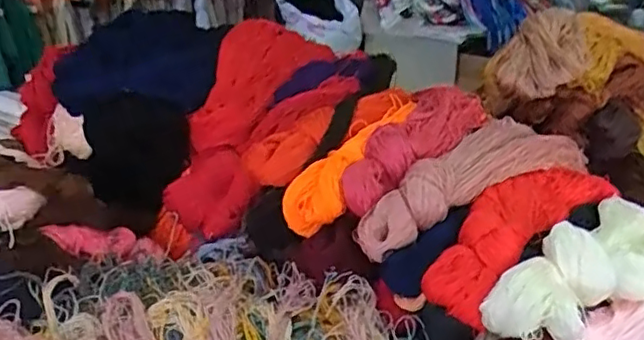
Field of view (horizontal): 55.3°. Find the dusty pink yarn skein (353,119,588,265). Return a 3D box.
[{"bbox_3d":[0.193,0.009,0.749,0.360,0.089,0.092,-15,26,-37],"label":"dusty pink yarn skein"}]

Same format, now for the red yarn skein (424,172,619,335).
[{"bbox_3d":[0.227,0.064,0.693,0.309,0.086,0.076,-18,27,-40],"label":"red yarn skein"}]

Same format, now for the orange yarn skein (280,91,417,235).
[{"bbox_3d":[0.055,-0.031,0.786,0.065,0.066,0.296,13,45,31],"label":"orange yarn skein"}]

